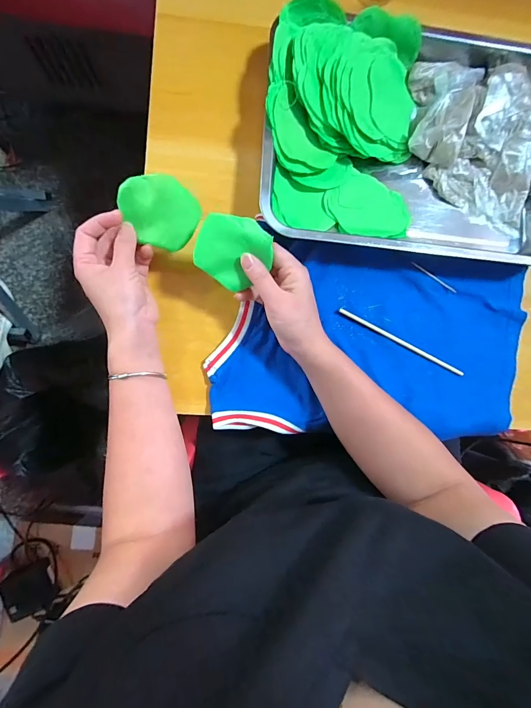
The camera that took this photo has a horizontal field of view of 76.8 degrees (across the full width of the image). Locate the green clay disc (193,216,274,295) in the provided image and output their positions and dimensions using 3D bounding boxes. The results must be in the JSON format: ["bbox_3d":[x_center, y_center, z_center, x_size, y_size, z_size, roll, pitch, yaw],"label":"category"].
[{"bbox_3d":[-0.032,-0.100,0.321,0.066,0.009,0.065,0,110,0],"label":"green clay disc"}]

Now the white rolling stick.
[{"bbox_3d":[0.162,-0.013,0.394,0.169,0.008,0.007,26,85,-4],"label":"white rolling stick"}]

